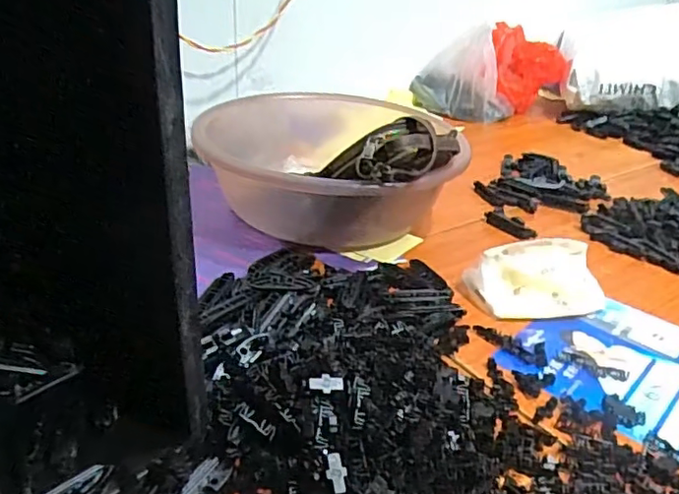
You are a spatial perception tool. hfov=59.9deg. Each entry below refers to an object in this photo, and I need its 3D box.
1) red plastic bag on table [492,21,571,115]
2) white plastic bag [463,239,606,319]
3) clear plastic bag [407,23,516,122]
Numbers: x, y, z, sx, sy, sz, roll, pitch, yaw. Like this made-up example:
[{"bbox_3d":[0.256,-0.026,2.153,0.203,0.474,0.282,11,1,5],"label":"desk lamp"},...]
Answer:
[{"bbox_3d":[0.425,-0.408,1.361,0.155,0.154,0.168,3,30,-2],"label":"red plastic bag on table"},{"bbox_3d":[0.222,0.034,0.662,0.144,0.059,0.074,0,30,-7],"label":"white plastic bag"},{"bbox_3d":[0.269,-0.377,1.279,0.221,0.165,0.110,19,33,24],"label":"clear plastic bag"}]

